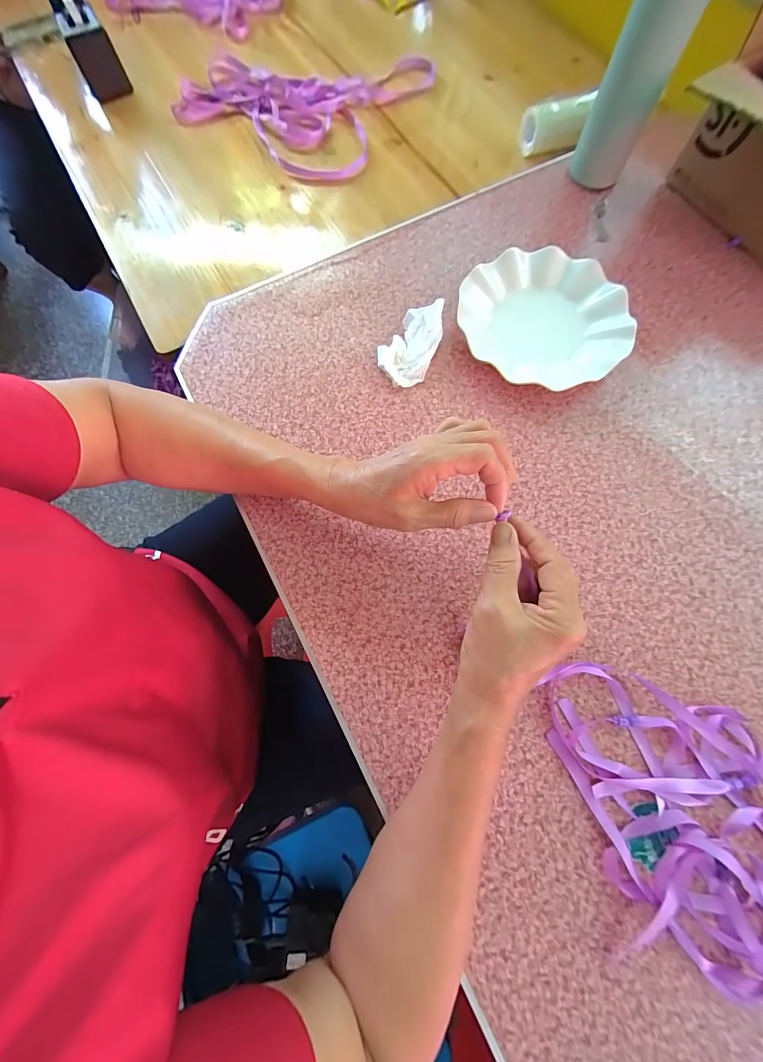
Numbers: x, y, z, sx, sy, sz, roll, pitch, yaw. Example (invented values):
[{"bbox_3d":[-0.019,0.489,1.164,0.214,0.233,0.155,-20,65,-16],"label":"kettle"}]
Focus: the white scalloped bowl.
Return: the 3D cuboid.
[{"bbox_3d":[0.183,-0.241,0.411,0.184,0.025,0.177,0,75,1],"label":"white scalloped bowl"}]

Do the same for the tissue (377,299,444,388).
[{"bbox_3d":[0.032,-0.211,0.403,0.058,0.028,0.095,24,77,7],"label":"tissue"}]

